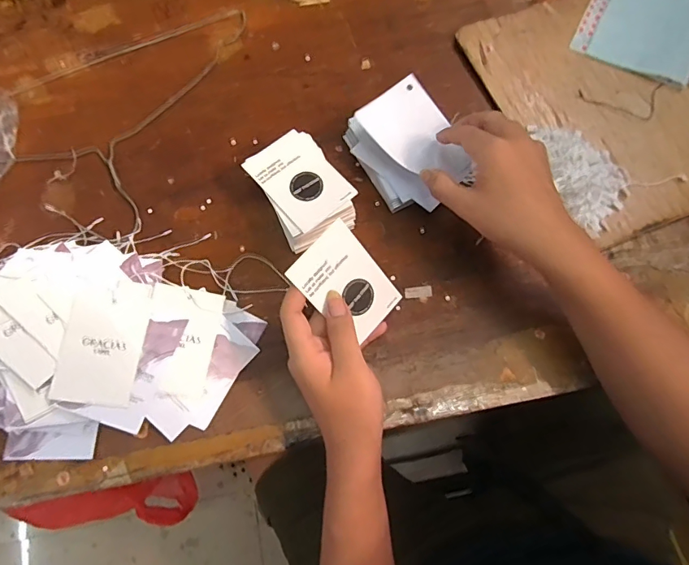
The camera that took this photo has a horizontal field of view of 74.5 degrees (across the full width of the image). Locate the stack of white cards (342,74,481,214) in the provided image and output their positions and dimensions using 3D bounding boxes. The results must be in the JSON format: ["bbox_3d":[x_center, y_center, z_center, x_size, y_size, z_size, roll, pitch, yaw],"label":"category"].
[{"bbox_3d":[0.059,-0.125,0.421,0.076,0.048,0.111,-27,75,-8],"label":"stack of white cards"}]

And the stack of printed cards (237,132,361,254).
[{"bbox_3d":[-0.039,-0.083,0.420,0.069,0.045,0.100,-32,76,-9],"label":"stack of printed cards"}]

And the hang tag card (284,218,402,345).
[{"bbox_3d":[0.003,0.002,0.352,0.059,0.004,0.086,-48,116,-15],"label":"hang tag card"}]

